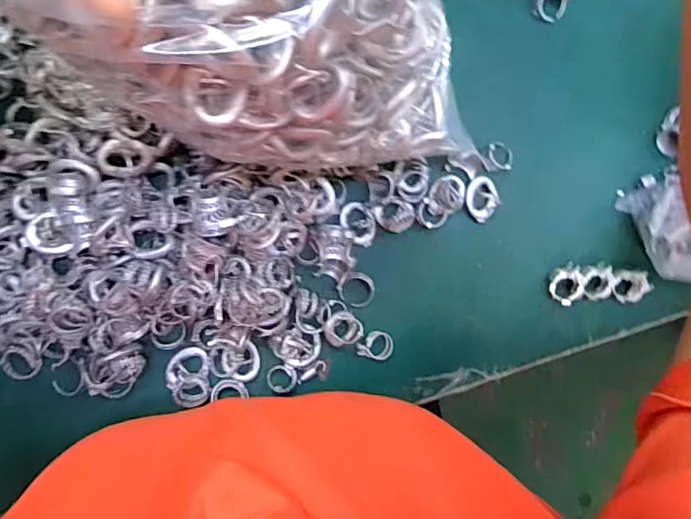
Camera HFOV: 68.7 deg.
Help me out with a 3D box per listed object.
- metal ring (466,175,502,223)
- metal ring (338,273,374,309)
[{"bbox_3d":[0.116,-0.051,0.428,0.029,0.007,0.036,-18,92,-8],"label":"metal ring"},{"bbox_3d":[0.010,0.024,0.412,0.027,0.010,0.030,-44,96,-6],"label":"metal ring"}]

